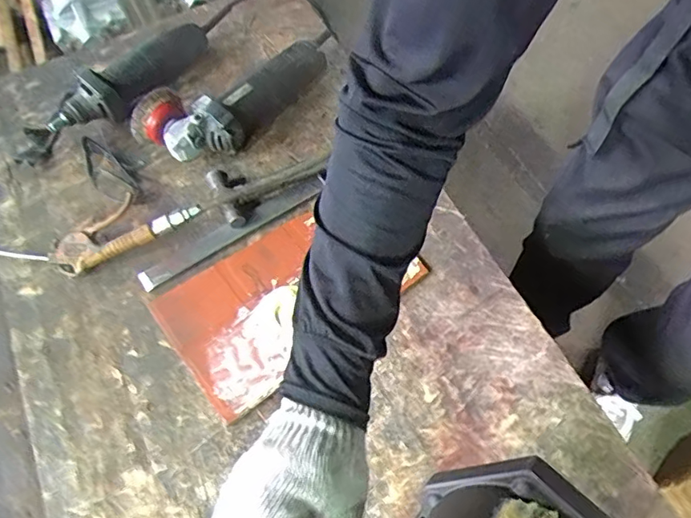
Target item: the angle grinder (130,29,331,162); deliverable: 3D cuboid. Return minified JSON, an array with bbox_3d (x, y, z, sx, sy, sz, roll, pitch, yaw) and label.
[{"bbox_3d":[-0.151,-0.256,0.764,0.126,0.089,0.312,34,69,18],"label":"angle grinder"}]

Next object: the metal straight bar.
[{"bbox_3d":[-0.149,-0.034,0.679,0.255,0.011,0.026,-30,65,-13],"label":"metal straight bar"}]

